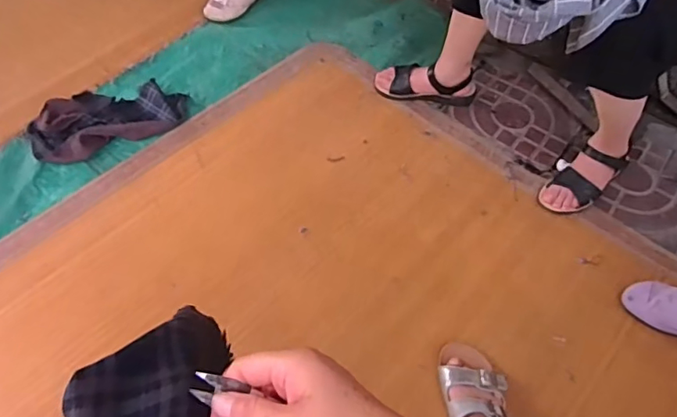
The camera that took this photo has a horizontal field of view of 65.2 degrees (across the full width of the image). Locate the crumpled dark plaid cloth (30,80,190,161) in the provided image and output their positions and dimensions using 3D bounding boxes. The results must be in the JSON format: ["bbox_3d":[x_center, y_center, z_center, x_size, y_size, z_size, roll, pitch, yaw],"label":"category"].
[{"bbox_3d":[-0.546,-0.230,1.258,0.360,0.055,0.203,-23,59,-17],"label":"crumpled dark plaid cloth"}]

